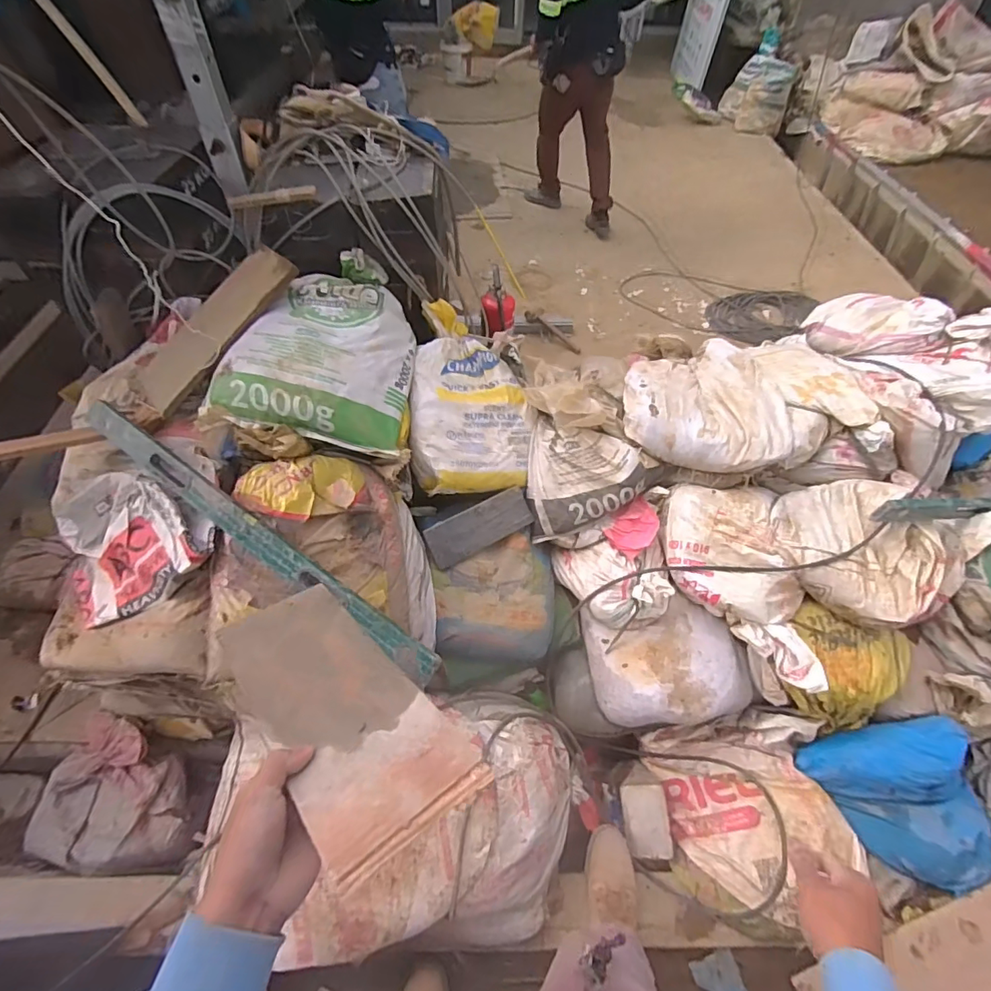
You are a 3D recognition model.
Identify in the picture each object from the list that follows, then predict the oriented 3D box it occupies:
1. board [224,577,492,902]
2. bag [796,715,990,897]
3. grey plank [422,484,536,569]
[{"bbox_3d":[-0.159,0.184,0.484,0.128,0.012,0.343,-26,33,-33],"label":"board"},{"bbox_3d":[1.009,0.717,1.242,0.446,0.195,0.326,37,60,26],"label":"bag"},{"bbox_3d":[-0.039,0.078,1.294,0.272,0.017,0.109,-27,84,-14],"label":"grey plank"}]

